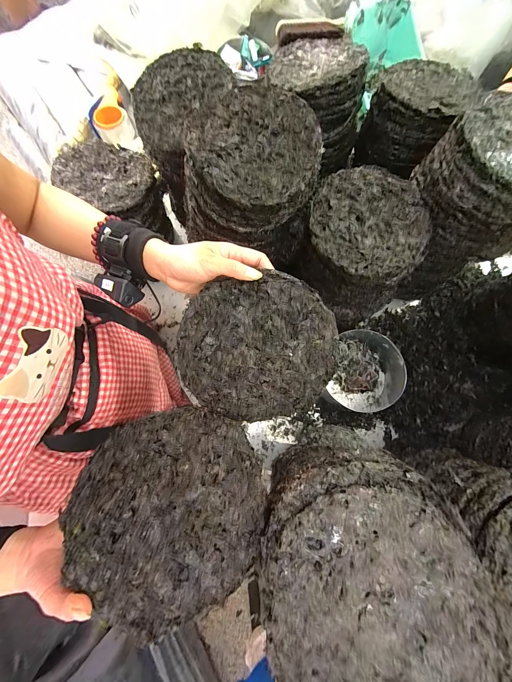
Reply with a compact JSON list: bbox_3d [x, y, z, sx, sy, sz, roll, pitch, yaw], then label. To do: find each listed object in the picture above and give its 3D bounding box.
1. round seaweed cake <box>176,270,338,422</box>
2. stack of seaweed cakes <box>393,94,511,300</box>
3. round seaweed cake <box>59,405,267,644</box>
[{"bbox_3d":[0.002,0.014,0.321,0.189,0.015,0.180,0,99,1],"label":"round seaweed cake"},{"bbox_3d":[0.396,-0.255,0.515,0.210,0.300,0.209,-13,78,-3],"label":"stack of seaweed cakes"},{"bbox_3d":[-0.088,0.168,0.272,0.189,0.013,0.189,5,54,-7],"label":"round seaweed cake"}]

